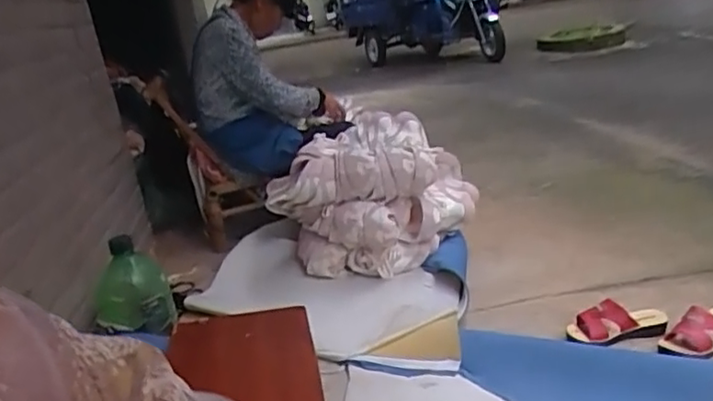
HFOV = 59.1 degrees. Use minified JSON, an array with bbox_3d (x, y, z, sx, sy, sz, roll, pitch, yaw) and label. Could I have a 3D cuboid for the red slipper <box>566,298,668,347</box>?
[{"bbox_3d":[0.550,0.256,1.335,0.198,0.067,0.070,-5,20,6],"label":"red slipper"}]

